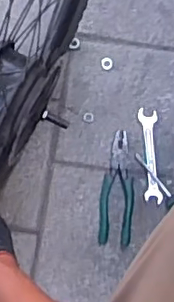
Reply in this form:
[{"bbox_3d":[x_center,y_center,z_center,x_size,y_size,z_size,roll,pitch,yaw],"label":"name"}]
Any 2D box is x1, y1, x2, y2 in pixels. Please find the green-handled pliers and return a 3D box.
[{"bbox_3d":[0.056,0.065,1.009,0.057,0.010,0.204,5,78,0],"label":"green-handled pliers"}]

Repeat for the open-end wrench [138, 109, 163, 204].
[{"bbox_3d":[0.117,0.008,1.034,0.037,0.013,0.178,-1,78,-2],"label":"open-end wrench"}]

